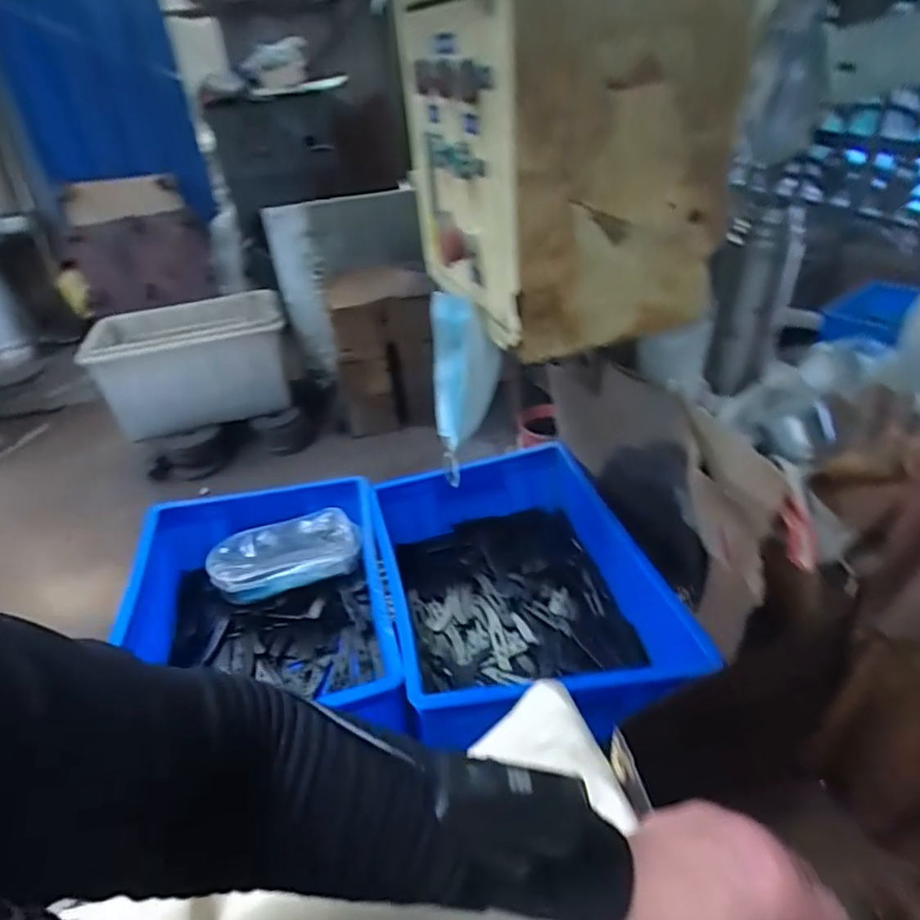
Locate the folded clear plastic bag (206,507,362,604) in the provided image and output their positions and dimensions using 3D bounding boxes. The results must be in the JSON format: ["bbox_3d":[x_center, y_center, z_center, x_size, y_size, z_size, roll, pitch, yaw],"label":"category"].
[{"bbox_3d":[-0.242,0.133,0.829,0.197,0.041,0.105,-14,33,-13],"label":"folded clear plastic bag"}]

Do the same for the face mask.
[{"bbox_3d":[0.003,-0.065,0.656,0.081,0.241,0.020,16,43,19],"label":"face mask"}]

